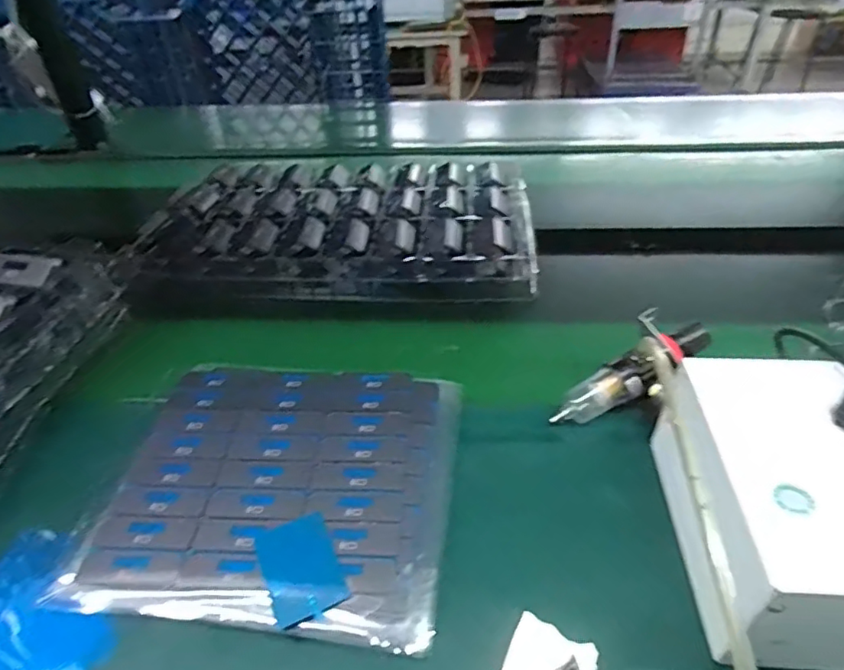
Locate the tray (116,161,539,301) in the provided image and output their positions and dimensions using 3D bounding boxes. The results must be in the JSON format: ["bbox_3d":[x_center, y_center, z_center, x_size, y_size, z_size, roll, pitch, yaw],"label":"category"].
[{"bbox_3d":[-0.104,-0.161,0.762,0.488,0.059,0.304,0,39,3],"label":"tray"}]

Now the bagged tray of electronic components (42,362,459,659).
[{"bbox_3d":[-0.110,0.113,0.445,0.258,0.021,0.227,3,39,7],"label":"bagged tray of electronic components"}]

